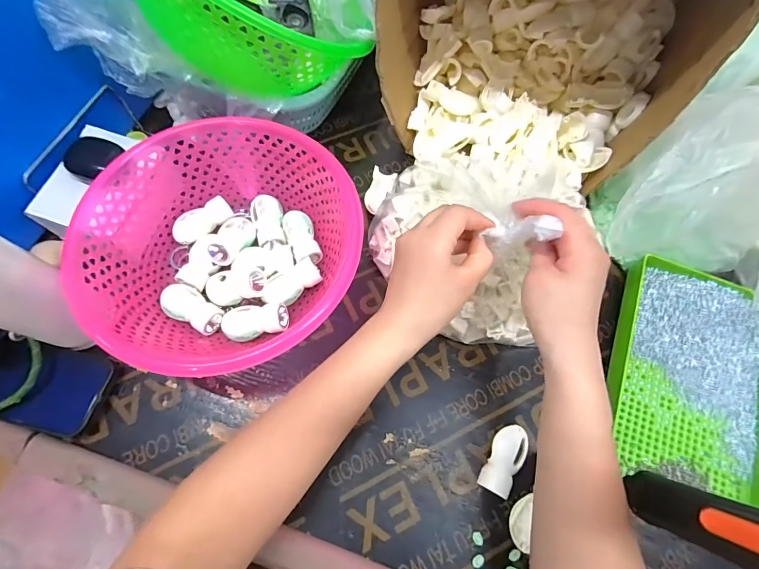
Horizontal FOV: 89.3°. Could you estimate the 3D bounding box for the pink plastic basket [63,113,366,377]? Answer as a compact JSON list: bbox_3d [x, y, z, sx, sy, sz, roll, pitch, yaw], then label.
[{"bbox_3d":[-0.150,-0.039,0.391,0.252,0.084,0.248,-5,68,-4],"label":"pink plastic basket"}]

